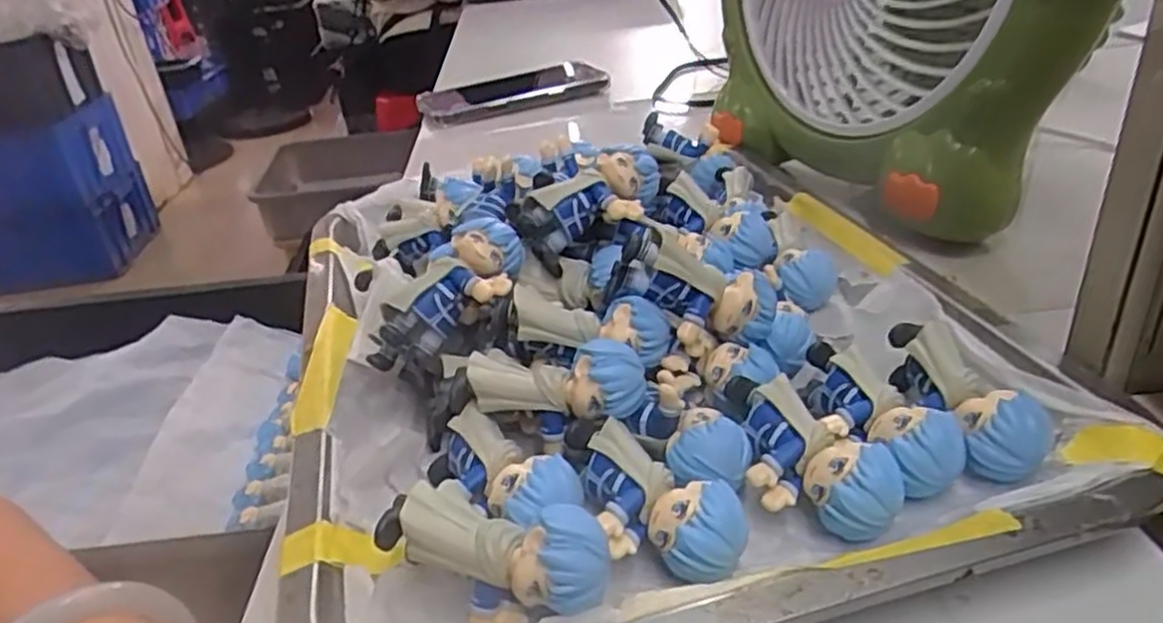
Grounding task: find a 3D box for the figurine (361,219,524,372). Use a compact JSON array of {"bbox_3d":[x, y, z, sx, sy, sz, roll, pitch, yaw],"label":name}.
[{"bbox_3d":[-0.050,-0.006,0.287,0.068,0.026,0.025,-44,40,-7],"label":"figurine"}]

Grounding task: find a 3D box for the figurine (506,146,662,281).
[{"bbox_3d":[0.004,-0.043,0.316,0.060,0.029,0.022,-31,33,-2],"label":"figurine"}]

